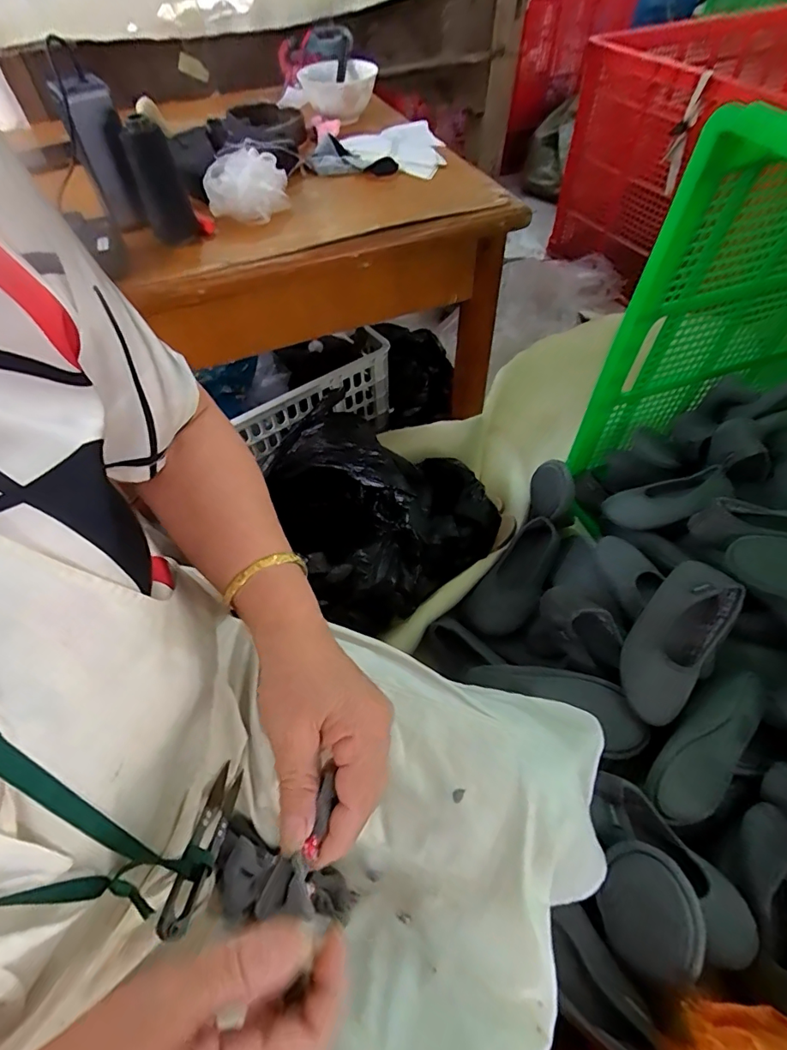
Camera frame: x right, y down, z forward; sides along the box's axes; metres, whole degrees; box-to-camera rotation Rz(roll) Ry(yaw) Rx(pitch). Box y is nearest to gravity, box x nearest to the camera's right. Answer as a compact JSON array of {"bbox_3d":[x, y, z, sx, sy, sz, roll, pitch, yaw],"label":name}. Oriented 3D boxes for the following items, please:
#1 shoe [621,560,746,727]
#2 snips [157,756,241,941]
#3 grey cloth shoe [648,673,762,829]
[{"bbox_3d":[0.387,0.153,0.668,0.099,0.070,0.221,37,64,24],"label":"shoe"},{"bbox_3d":[-0.125,0.213,0.325,0.014,0.024,0.104,3,28,3],"label":"snips"},{"bbox_3d":[0.411,0.282,0.635,0.235,0.054,0.087,-40,63,-23],"label":"grey cloth shoe"}]

